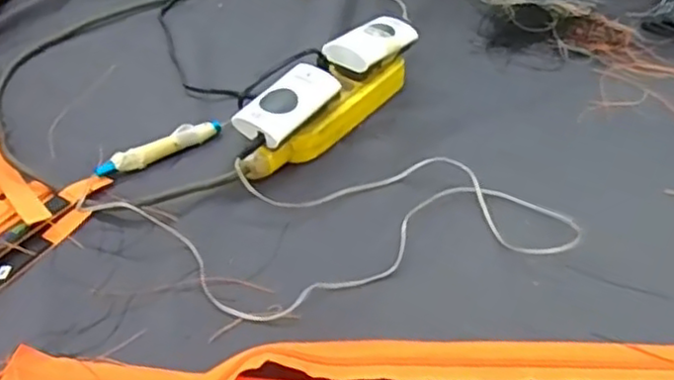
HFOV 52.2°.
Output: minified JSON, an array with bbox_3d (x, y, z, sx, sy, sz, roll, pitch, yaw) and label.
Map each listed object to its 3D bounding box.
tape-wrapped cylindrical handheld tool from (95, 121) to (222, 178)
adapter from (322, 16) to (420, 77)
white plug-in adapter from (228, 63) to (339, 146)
[{"bbox_3d":[-0.166,-0.041,0.647,0.120,0.011,0.020,-29,50,-26],"label":"tape-wrapped cylindrical handheld tool"},{"bbox_3d":[0.035,-0.144,0.688,0.048,0.025,0.107,31,52,29],"label":"adapter"},{"bbox_3d":[-0.045,-0.080,0.618,0.048,0.022,0.099,27,50,26],"label":"white plug-in adapter"}]

